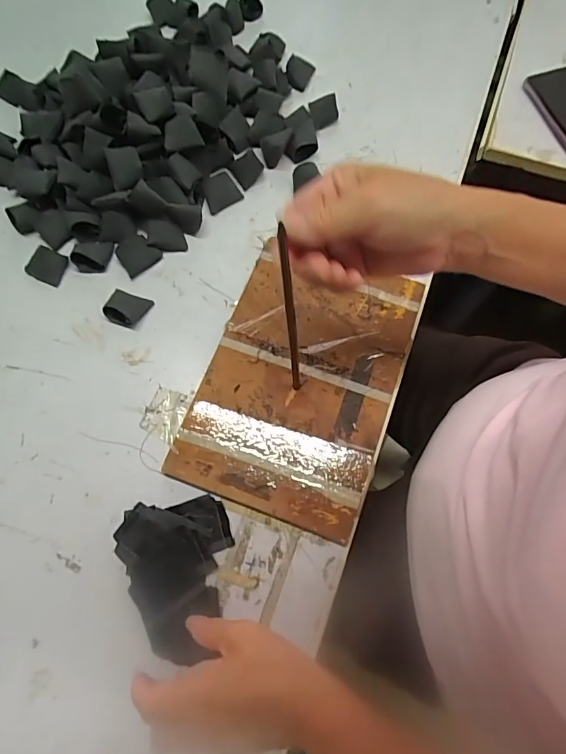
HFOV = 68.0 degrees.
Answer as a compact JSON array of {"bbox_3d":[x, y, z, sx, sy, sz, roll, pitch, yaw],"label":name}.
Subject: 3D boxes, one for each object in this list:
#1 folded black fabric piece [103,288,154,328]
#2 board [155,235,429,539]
[{"bbox_3d":[-0.165,-0.074,0.437,0.043,0.019,0.036,19,72,7],"label":"folded black fabric piece"},{"bbox_3d":[0.017,0.002,0.411,0.176,0.014,0.254,18,72,7],"label":"board"}]

